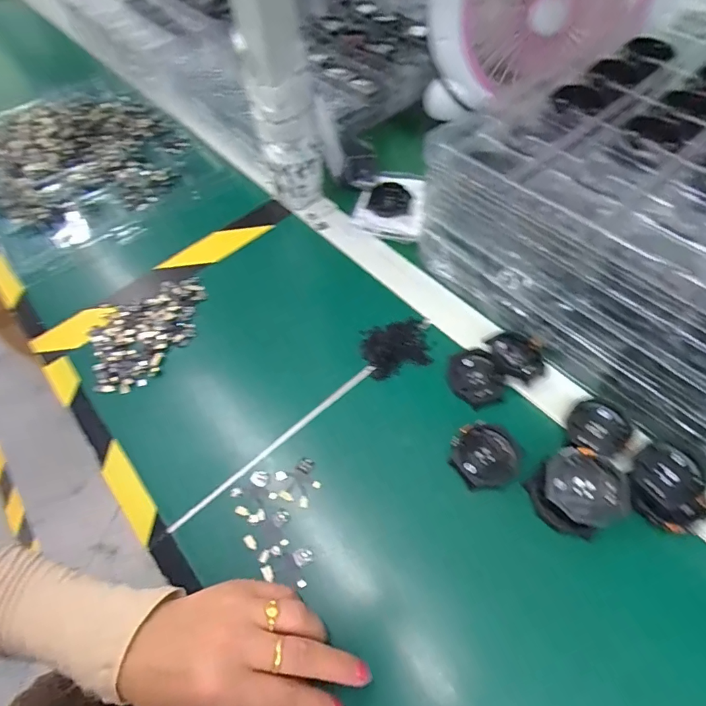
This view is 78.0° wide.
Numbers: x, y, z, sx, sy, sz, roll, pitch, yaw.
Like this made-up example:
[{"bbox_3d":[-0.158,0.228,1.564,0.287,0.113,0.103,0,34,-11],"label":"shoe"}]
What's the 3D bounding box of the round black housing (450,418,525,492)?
[{"bbox_3d":[0.104,0.080,0.341,0.052,0.012,0.049,-2,59,3],"label":"round black housing"}]

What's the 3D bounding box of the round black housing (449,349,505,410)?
[{"bbox_3d":[0.105,0.022,0.376,0.041,0.008,0.051,-17,59,-6],"label":"round black housing"}]

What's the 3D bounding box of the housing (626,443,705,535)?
[{"bbox_3d":[0.226,0.096,0.315,0.047,0.018,0.059,23,63,17],"label":"housing"}]

